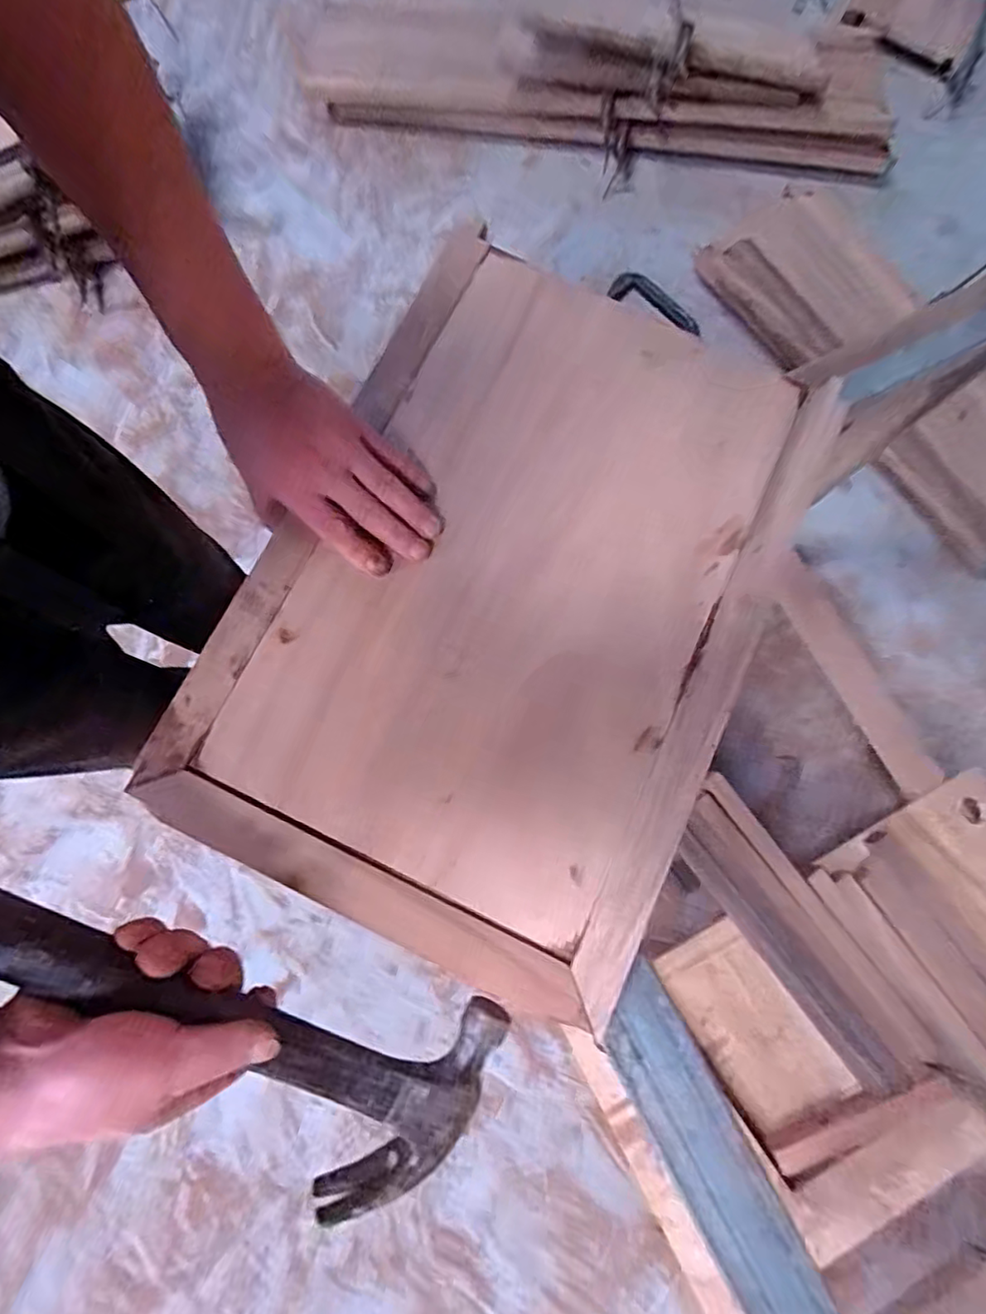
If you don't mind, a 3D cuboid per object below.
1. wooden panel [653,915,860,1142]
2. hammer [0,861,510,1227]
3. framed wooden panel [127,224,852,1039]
[{"bbox_3d":[0.380,0.545,0.866,0.149,0.030,0.271,-32,81,-9],"label":"wooden panel"},{"bbox_3d":[-0.182,0.181,0.299,0.393,0.027,0.120,32,74,-18],"label":"hammer"},{"bbox_3d":[0.020,-0.053,0.418,0.336,0.049,0.491,25,75,5],"label":"framed wooden panel"}]

